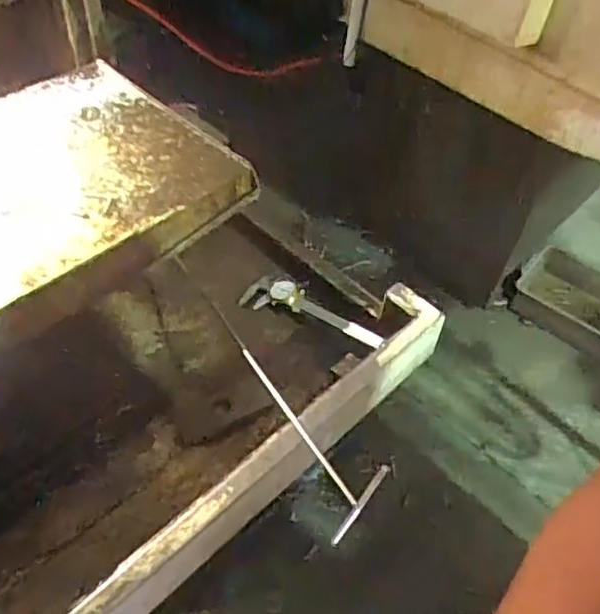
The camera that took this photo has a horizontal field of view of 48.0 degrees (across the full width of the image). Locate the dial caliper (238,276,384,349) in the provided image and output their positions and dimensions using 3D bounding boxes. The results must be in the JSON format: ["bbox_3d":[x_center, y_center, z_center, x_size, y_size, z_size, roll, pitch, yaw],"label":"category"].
[{"bbox_3d":[0.013,0.006,0.906,0.226,0.030,0.052,24,51,32],"label":"dial caliper"}]

